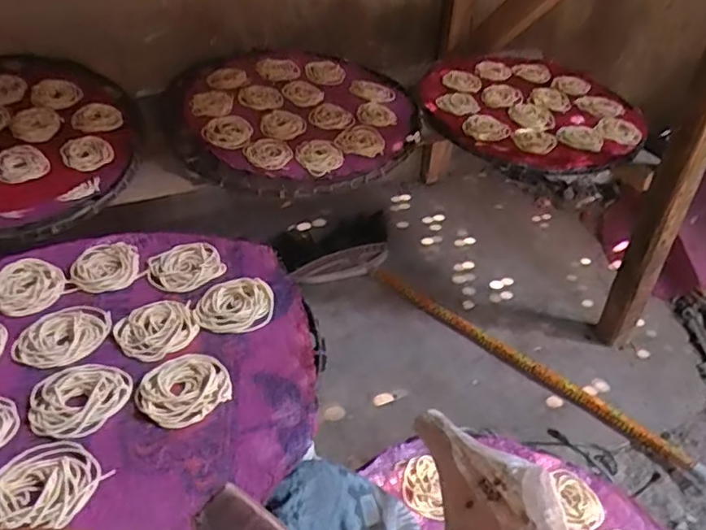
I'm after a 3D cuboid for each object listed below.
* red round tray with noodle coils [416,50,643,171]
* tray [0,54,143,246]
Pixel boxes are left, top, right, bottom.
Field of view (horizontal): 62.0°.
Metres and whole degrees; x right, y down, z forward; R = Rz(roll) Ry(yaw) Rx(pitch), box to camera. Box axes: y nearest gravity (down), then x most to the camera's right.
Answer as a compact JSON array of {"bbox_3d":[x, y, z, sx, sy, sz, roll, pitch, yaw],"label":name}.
[{"bbox_3d":[0.298,-0.271,1.010,0.372,0.052,0.379,14,40,16],"label":"red round tray with noodle coils"},{"bbox_3d":[-0.495,-0.165,0.787,0.388,0.052,0.379,5,50,-6],"label":"tray"}]

